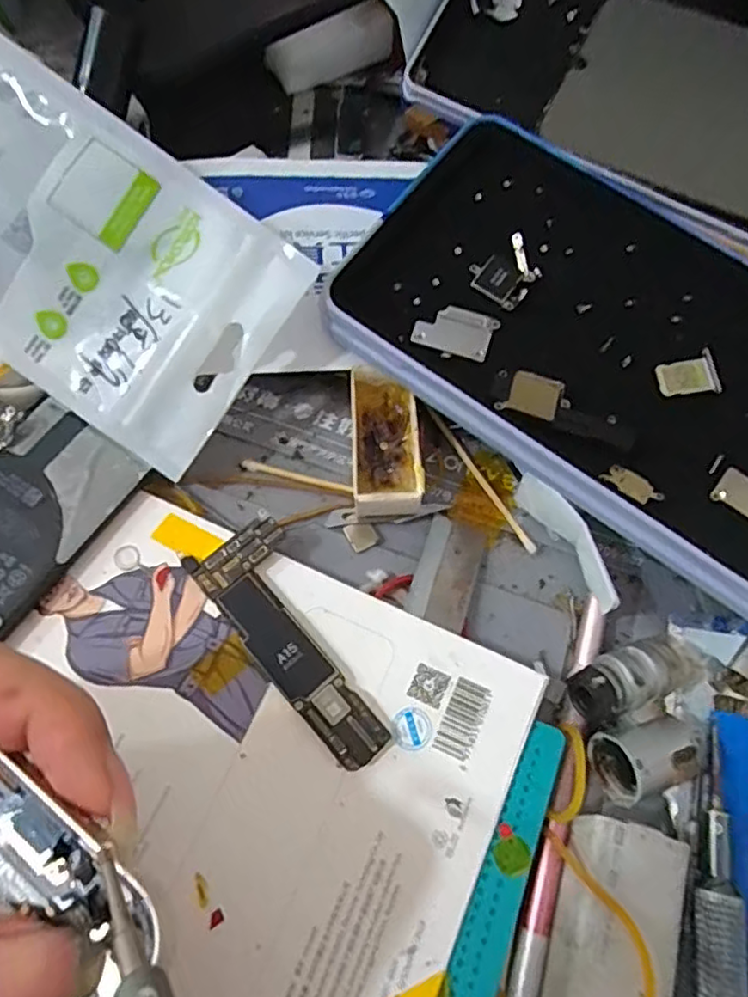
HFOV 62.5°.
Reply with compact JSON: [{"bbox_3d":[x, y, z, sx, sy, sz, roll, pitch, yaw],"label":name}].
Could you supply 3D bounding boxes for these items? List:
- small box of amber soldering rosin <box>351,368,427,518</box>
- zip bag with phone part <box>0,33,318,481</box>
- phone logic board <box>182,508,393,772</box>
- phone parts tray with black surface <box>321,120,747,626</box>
[{"bbox_3d":[0.004,-0.017,0.205,0.022,0.016,0.048,-3,71,-6],"label":"small box of amber soldering rosin"},{"bbox_3d":[-0.100,-0.081,0.184,0.148,0.011,0.079,35,94,-1],"label":"zip bag with phone part"},{"bbox_3d":[-0.021,0.041,0.181,0.028,0.004,0.077,-38,78,-16],"label":"phone logic board"},{"bbox_3d":[0.086,-0.047,0.195,0.185,0.011,0.108,36,76,9],"label":"phone parts tray with black surface"}]

